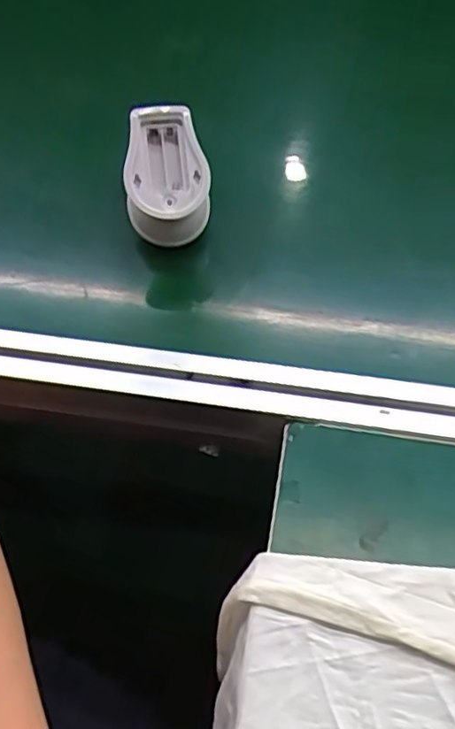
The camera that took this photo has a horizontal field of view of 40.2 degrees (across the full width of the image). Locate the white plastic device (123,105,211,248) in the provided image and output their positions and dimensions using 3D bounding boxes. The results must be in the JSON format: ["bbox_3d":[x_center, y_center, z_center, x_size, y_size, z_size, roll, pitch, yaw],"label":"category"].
[{"bbox_3d":[-0.047,-0.140,0.474,0.063,0.079,0.071,-8,53,-5],"label":"white plastic device"}]

